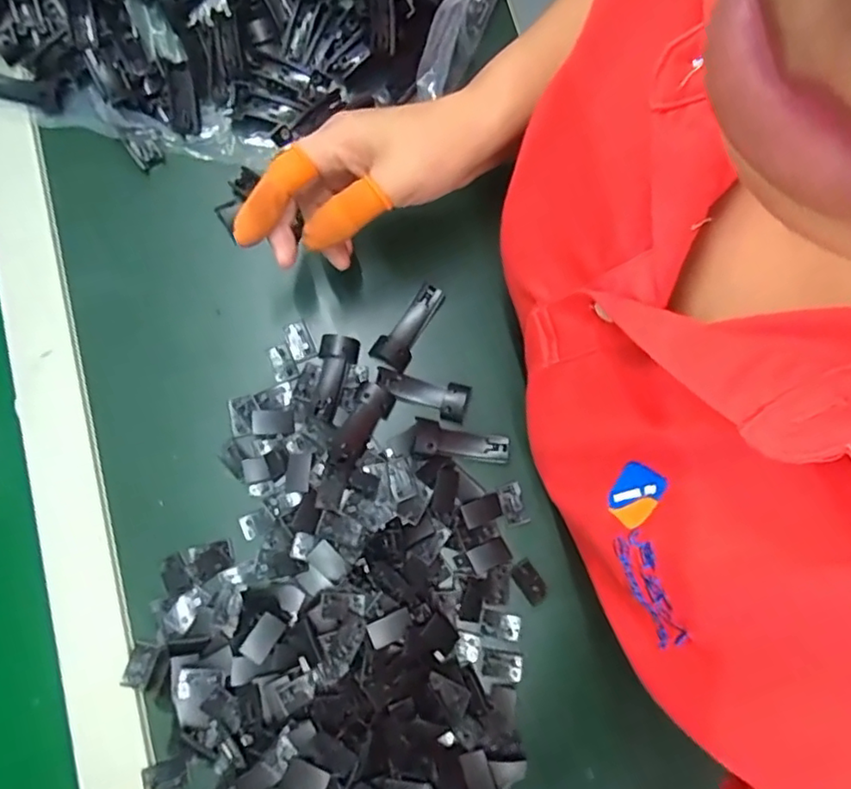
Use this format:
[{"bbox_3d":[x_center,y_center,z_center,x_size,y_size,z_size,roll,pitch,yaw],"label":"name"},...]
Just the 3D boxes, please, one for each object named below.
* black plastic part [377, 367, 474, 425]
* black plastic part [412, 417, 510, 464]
[{"bbox_3d":[-0.002,0.000,0.396,0.060,0.012,0.025,12,79,1],"label":"black plastic part"},{"bbox_3d":[0.023,0.032,0.390,0.060,0.010,0.024,12,79,1],"label":"black plastic part"}]

